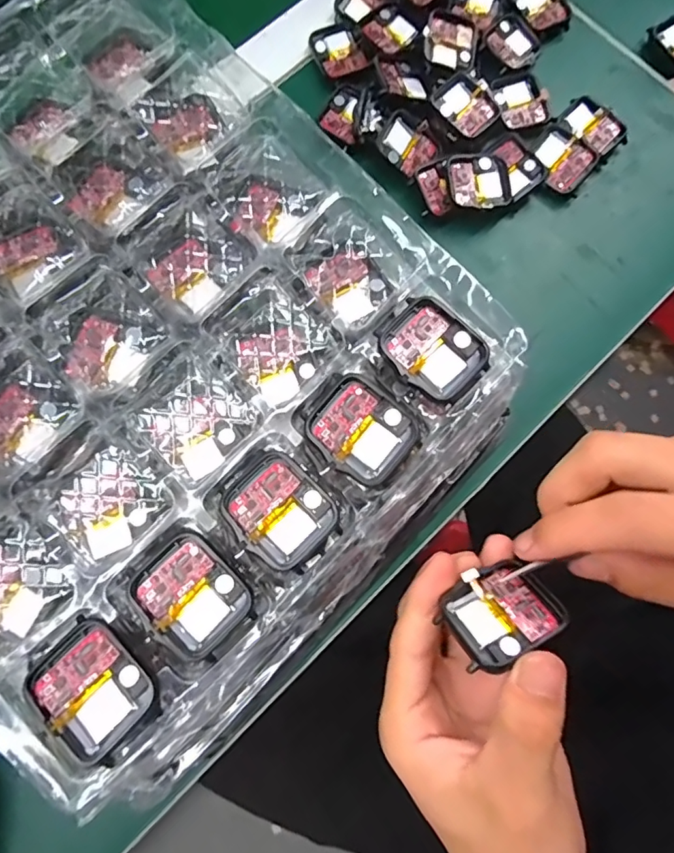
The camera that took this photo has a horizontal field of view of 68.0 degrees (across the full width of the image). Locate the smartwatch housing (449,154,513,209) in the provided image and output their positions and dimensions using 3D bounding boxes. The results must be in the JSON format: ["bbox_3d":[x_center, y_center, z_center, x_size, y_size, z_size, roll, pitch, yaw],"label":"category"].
[{"bbox_3d":[0.094,-0.161,0.330,0.039,0.010,0.036,-7,78,-2],"label":"smartwatch housing"}]

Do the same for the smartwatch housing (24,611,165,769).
[{"bbox_3d":[-0.093,0.099,0.190,0.037,0.007,0.048,-43,82,-9],"label":"smartwatch housing"}]

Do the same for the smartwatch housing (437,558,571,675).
[{"bbox_3d":[0.067,0.075,0.203,0.045,0.006,0.035,-26,46,-16],"label":"smartwatch housing"}]

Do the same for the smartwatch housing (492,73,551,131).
[{"bbox_3d":[0.131,-0.228,0.354,0.033,0.008,0.040,-15,79,-4],"label":"smartwatch housing"}]

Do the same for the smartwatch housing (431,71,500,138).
[{"bbox_3d":[0.086,-0.221,0.344,0.033,0.010,0.044,-38,81,-8],"label":"smartwatch housing"}]

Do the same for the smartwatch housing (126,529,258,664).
[{"bbox_3d":[-0.058,0.068,0.203,0.036,0.009,0.045,-43,82,-9],"label":"smartwatch housing"}]

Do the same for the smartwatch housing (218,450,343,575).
[{"bbox_3d":[-0.024,0.035,0.210,0.048,0.006,0.037,42,81,8],"label":"smartwatch housing"}]

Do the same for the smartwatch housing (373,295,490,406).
[{"bbox_3d":[0.043,-0.034,0.225,0.047,0.010,0.037,43,81,8],"label":"smartwatch housing"}]

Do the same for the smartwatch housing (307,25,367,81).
[{"bbox_3d":[0.001,-0.268,0.359,0.033,0.006,0.045,-28,80,-6],"label":"smartwatch housing"}]

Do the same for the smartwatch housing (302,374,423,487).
[{"bbox_3d":[0.011,0.001,0.218,0.044,0.009,0.038,41,80,7],"label":"smartwatch housing"}]

